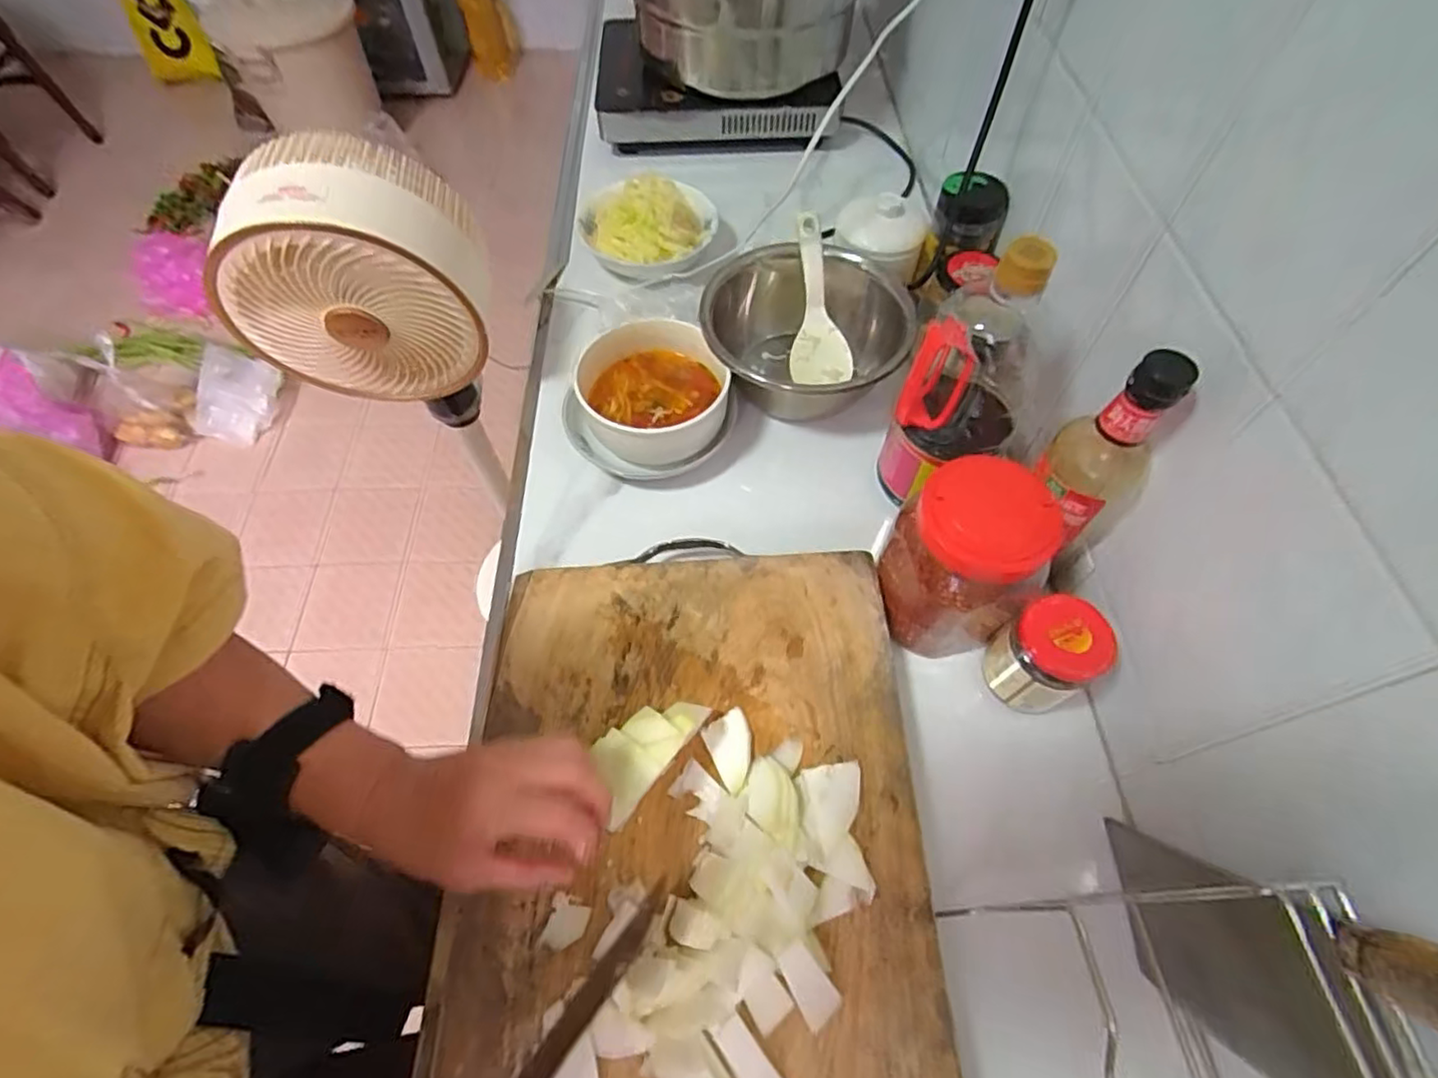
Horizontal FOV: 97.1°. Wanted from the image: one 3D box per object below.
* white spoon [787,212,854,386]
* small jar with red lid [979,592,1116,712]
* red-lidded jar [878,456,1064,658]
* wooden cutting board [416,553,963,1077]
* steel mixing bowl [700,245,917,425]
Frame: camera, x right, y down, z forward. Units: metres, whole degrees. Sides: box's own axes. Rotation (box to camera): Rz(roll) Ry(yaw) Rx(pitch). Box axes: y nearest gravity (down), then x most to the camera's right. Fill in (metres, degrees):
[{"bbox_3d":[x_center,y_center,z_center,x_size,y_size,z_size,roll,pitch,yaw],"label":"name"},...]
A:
[{"bbox_3d":[0.106,-0.256,0.682,0.064,0.028,0.176,-5,96,-3],"label":"white spoon"},{"bbox_3d":[0.253,0.093,0.494,0.060,0.099,0.061,0,60,0],"label":"small jar with red lid"},{"bbox_3d":[0.184,0.020,0.498,0.094,0.152,0.091,0,60,0],"label":"red-lidded jar"},{"bbox_3d":[-0.018,0.209,0.424,0.310,0.037,0.438,-2,60,-1],"label":"wooden cutting board"},{"bbox_3d":[0.089,-0.215,0.672,0.190,0.100,0.221,-9,60,-5],"label":"steel mixing bowl"}]

